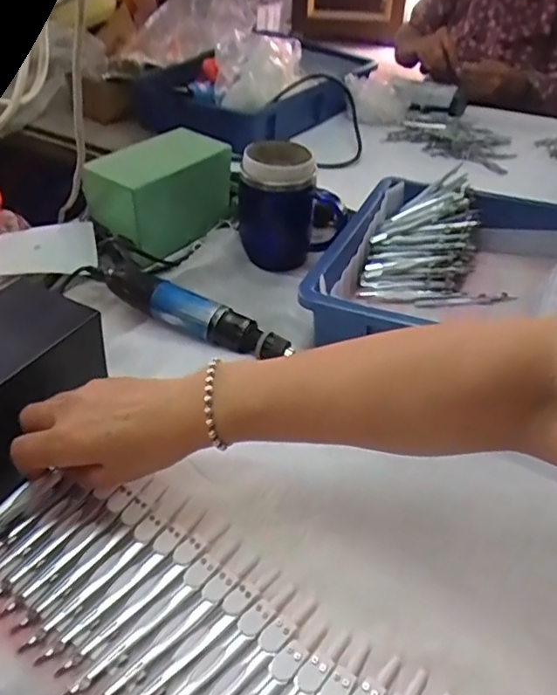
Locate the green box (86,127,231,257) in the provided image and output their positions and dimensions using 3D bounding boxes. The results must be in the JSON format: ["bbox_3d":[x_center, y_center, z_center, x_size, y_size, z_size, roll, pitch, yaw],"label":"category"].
[{"bbox_3d":[-0.145,-0.192,0.687,0.093,0.106,0.167,25,45,25],"label":"green box"}]

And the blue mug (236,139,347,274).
[{"bbox_3d":[0.011,-0.170,0.639,0.115,0.116,0.093,-3,40,-5],"label":"blue mug"}]

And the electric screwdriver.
[{"bbox_3d":[-0.090,-0.036,0.550,0.212,0.035,0.033,23,45,24],"label":"electric screwdriver"}]

